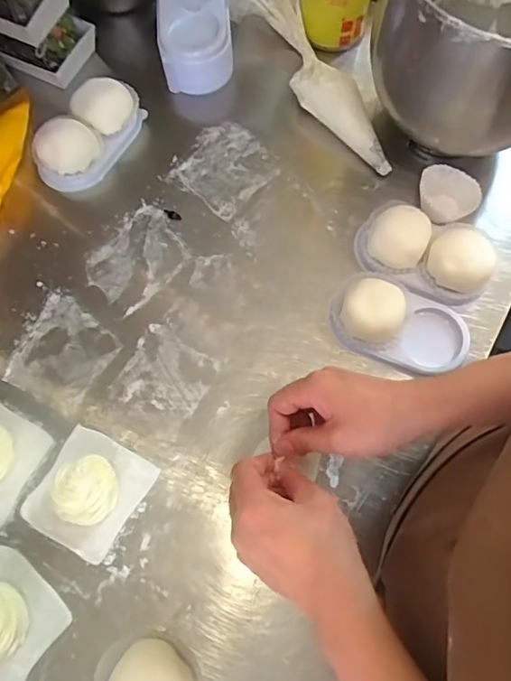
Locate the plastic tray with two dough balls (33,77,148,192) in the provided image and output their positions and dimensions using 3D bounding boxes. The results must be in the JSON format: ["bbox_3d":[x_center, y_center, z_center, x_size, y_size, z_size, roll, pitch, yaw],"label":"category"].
[{"bbox_3d":[-0.196,-0.245,0.611,0.075,0.046,0.147,29,76,11],"label":"plastic tray with two dough balls"}]

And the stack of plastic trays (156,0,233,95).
[{"bbox_3d":[-0.077,-0.385,0.643,0.091,0.052,0.145,-7,72,0],"label":"stack of plastic trays"}]

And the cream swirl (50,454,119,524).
[{"bbox_3d":[-0.153,0.137,0.482,0.051,0.050,0.054,-1,72,2],"label":"cream swirl"}]

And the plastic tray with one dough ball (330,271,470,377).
[{"bbox_3d":[0.147,-0.018,0.528,0.139,0.047,0.081,19,74,8],"label":"plastic tray with one dough ball"}]

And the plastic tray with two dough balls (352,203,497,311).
[{"bbox_3d":[0.180,-0.098,0.552,0.141,0.048,0.091,28,76,11],"label":"plastic tray with two dough balls"}]

